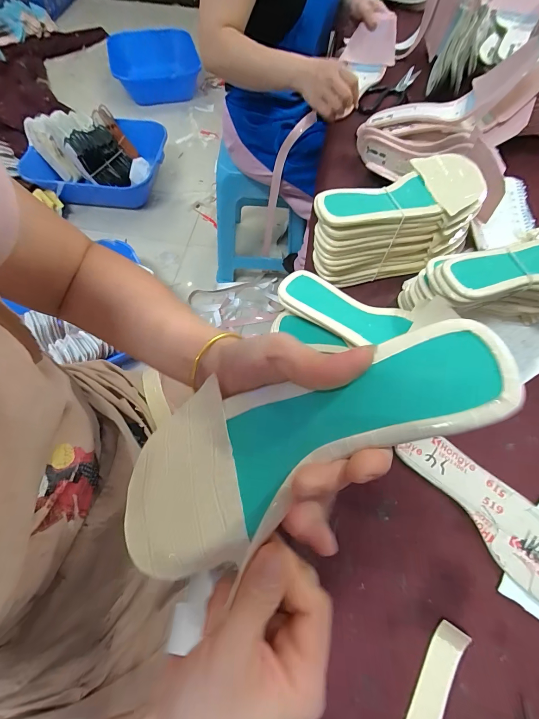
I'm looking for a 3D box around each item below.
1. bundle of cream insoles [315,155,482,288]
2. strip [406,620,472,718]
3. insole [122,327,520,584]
[{"bbox_3d":[0.174,-0.189,0.440,0.236,0.110,0.112,-21,67,-9],"label":"bundle of cream insoles"},{"bbox_3d":[0.139,0.296,0.271,0.025,0.008,0.120,31,69,14],"label":"strip"},{"bbox_3d":[0.014,0.045,0.178,0.225,0.012,0.090,-27,66,12],"label":"insole"}]

